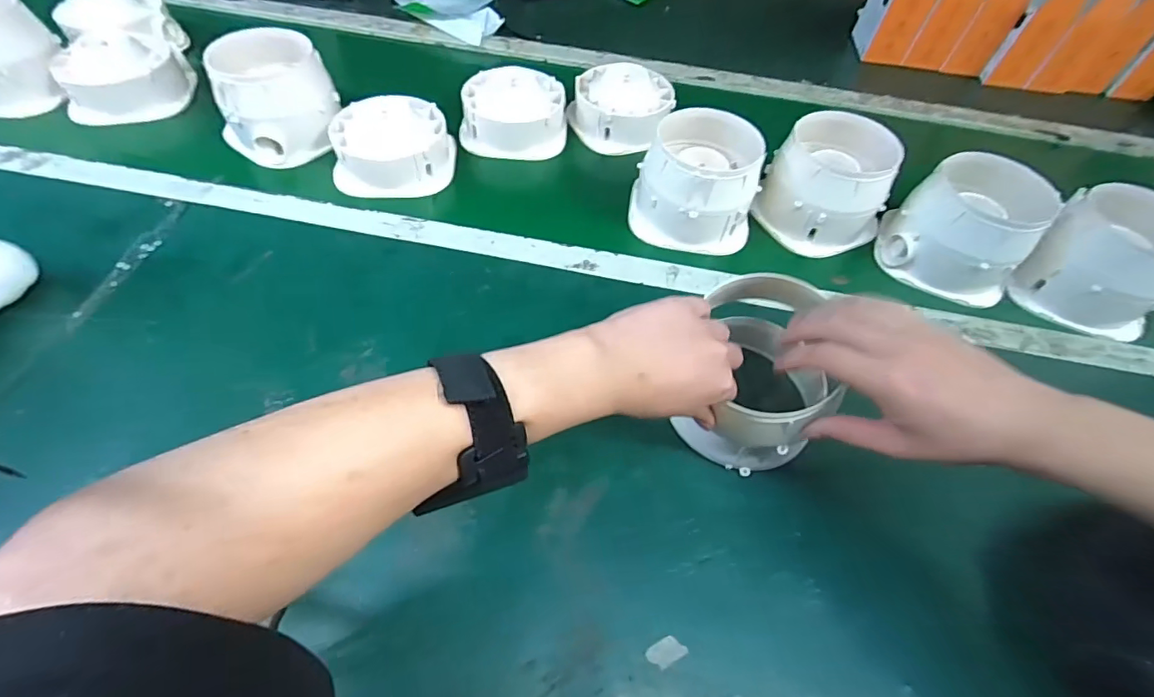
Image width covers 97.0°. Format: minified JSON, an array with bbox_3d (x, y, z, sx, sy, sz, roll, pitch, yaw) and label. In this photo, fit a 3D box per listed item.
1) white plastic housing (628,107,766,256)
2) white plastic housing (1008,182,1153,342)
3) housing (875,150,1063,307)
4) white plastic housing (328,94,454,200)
[{"bbox_3d":[0.136,-0.185,0.571,0.139,0.114,0.113,16,57,7],"label":"white plastic housing"},{"bbox_3d":[0.568,-0.090,0.547,0.155,0.129,0.135,-23,59,-20],"label":"white plastic housing"},{"bbox_3d":[0.428,-0.130,0.564,0.122,0.115,0.136,-35,63,-26],"label":"housing"},{"bbox_3d":[-0.217,-0.238,0.601,0.144,0.070,0.104,-13,58,-12],"label":"white plastic housing"}]

